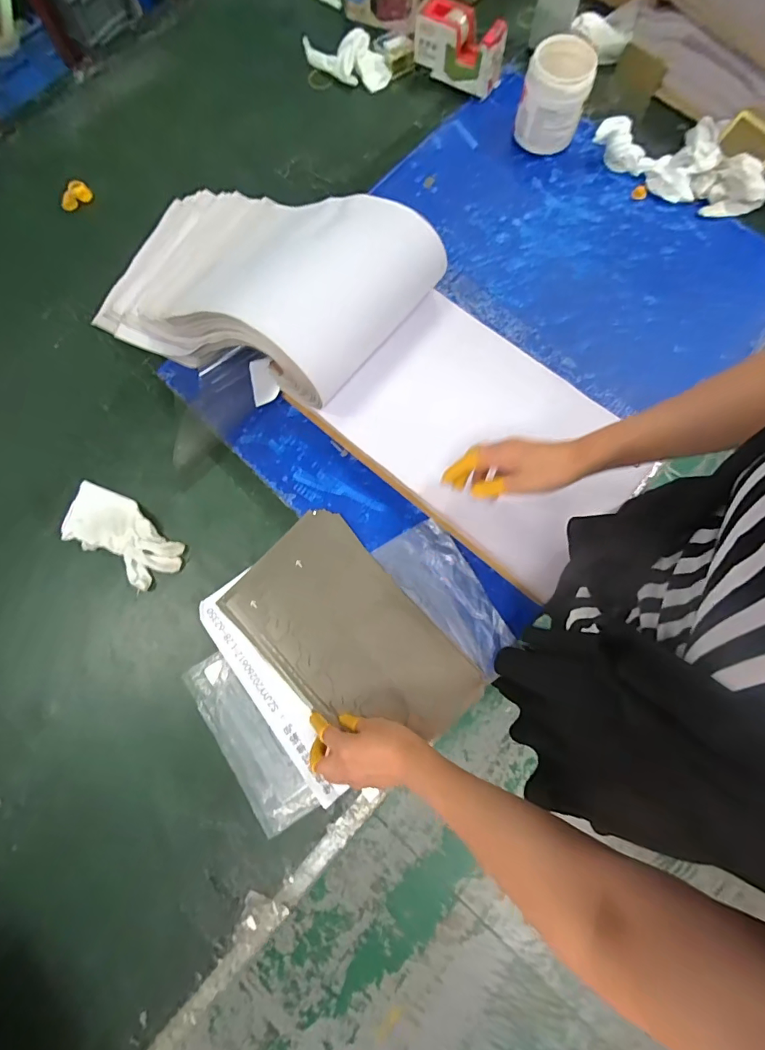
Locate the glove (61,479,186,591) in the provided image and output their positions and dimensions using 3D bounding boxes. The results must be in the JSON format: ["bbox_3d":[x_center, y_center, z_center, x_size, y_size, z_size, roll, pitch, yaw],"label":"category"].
[{"bbox_3d":[-0.353,0.012,0.614,0.177,0.014,0.086,30,80,6],"label":"glove"}]

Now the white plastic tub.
[{"bbox_3d":[0.262,-0.651,0.697,0.095,0.104,0.092,0,78,0],"label":"white plastic tub"}]

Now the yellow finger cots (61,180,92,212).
[{"bbox_3d":[-0.486,-0.520,0.715,0.050,0.017,0.028,-35,80,-7],"label":"yellow finger cots"}]

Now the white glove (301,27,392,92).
[{"bbox_3d":[-0.067,-0.794,0.769,0.164,0.048,0.055,24,79,5],"label":"white glove"}]

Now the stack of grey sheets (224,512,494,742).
[{"bbox_3d":[-0.042,0.145,0.582,0.185,0.016,0.311,-43,81,-8],"label":"stack of grey sheets"}]

